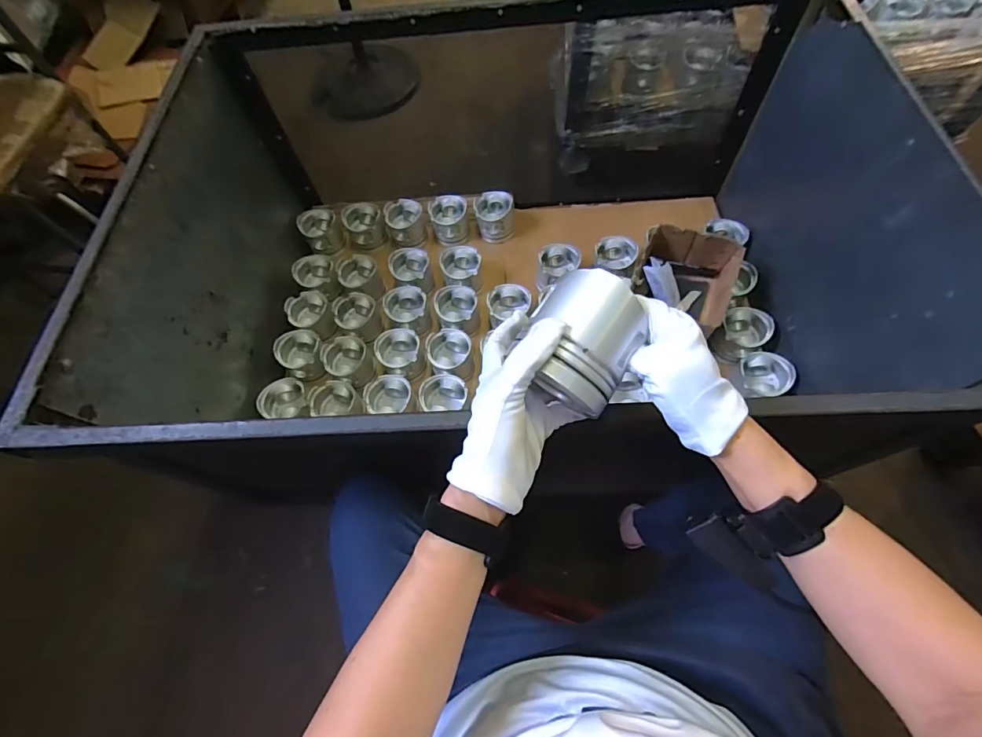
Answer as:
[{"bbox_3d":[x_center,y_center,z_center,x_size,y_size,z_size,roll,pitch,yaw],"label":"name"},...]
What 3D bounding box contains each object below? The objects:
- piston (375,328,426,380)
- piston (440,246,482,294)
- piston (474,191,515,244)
[{"bbox_3d":[-0.188,-0.029,0.960,0.100,0.071,0.090,38,73,19],"label":"piston"},{"bbox_3d":[-0.067,-0.222,1.056,0.096,0.077,0.100,5,65,6],"label":"piston"},{"bbox_3d":[0.010,-0.371,1.114,0.095,0.075,0.101,-5,65,1],"label":"piston"}]

